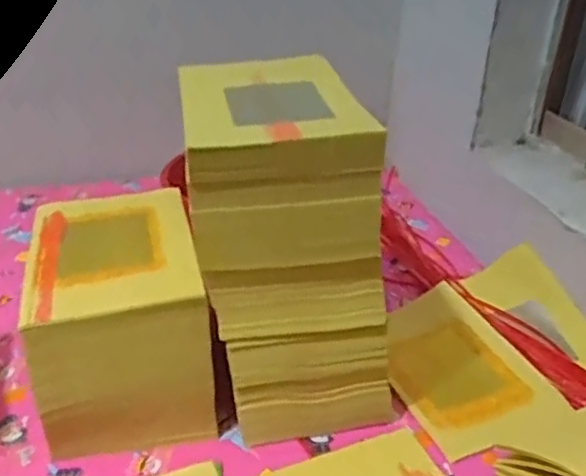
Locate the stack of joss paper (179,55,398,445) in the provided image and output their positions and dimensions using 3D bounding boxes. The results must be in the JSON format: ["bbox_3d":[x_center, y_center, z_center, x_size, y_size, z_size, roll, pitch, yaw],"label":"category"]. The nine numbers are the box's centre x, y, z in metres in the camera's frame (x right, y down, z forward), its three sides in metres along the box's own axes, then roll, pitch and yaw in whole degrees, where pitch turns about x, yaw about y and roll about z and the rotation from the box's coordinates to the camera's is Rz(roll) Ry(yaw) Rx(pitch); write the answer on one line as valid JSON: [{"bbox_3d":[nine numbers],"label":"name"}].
[{"bbox_3d":[-0.012,0.003,0.649,0.184,0.311,0.234,-4,31,-11],"label":"stack of joss paper"}]

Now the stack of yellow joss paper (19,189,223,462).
[{"bbox_3d":[-0.184,0.075,0.659,0.159,0.168,0.236,-7,31,-15],"label":"stack of yellow joss paper"}]

